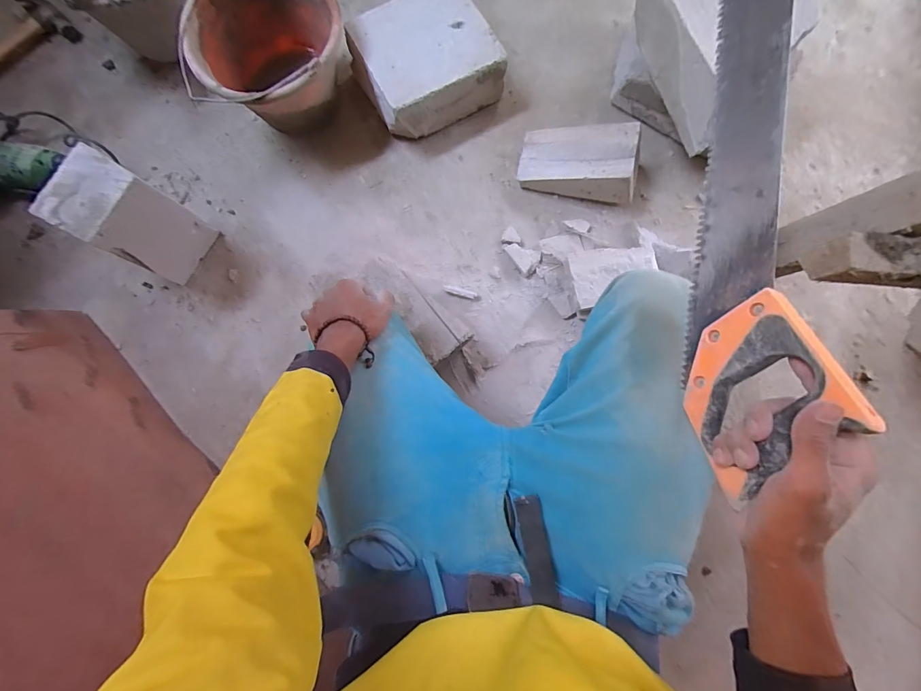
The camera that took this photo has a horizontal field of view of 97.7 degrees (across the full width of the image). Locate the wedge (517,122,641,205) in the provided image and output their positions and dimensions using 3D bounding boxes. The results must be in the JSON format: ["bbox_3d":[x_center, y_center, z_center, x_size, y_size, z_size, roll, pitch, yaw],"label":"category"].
[{"bbox_3d":[0.220,-0.336,0.746,0.206,0.079,0.112,12,89,25],"label":"wedge"}]

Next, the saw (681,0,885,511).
[{"bbox_3d":[0.265,-0.144,0.349,0.026,0.120,0.497,12,80,-23],"label":"saw"}]

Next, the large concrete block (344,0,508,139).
[{"bbox_3d":[-0.065,-0.526,0.756,0.231,0.109,0.214,-31,83,-5],"label":"large concrete block"}]

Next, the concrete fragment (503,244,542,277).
[{"bbox_3d":[0.113,-0.168,0.748,0.066,0.013,0.052,39,83,5],"label":"concrete fragment"}]

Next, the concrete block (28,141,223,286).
[{"bbox_3d":[-0.532,-0.203,0.674,0.110,0.211,0.122,32,83,4],"label":"concrete block"}]

